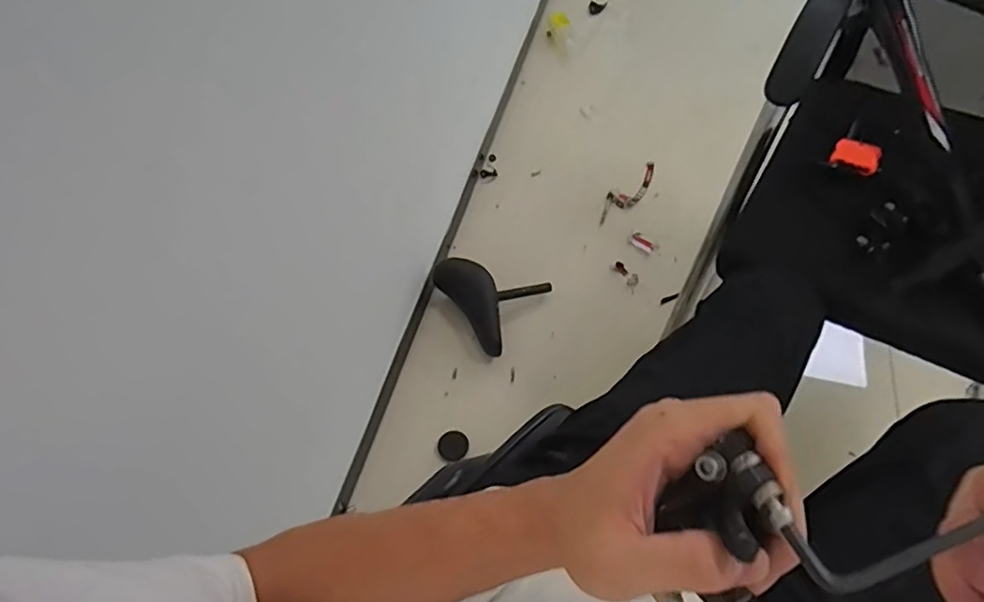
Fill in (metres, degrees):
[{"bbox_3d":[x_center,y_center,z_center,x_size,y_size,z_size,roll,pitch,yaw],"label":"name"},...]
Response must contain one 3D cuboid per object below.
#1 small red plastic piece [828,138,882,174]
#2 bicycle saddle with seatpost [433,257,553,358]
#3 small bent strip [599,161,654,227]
[{"bbox_3d":[0.479,-0.191,0.765,0.055,0.019,0.040,25,60,19],"label":"small red plastic piece"},{"bbox_3d":[-0.011,-0.017,1.185,0.181,0.129,0.199,27,62,22],"label":"bicycle saddle with seatpost"},{"bbox_3d":[0.325,-0.253,1.389,0.226,0.020,0.063,-40,61,-20],"label":"small bent strip"}]

